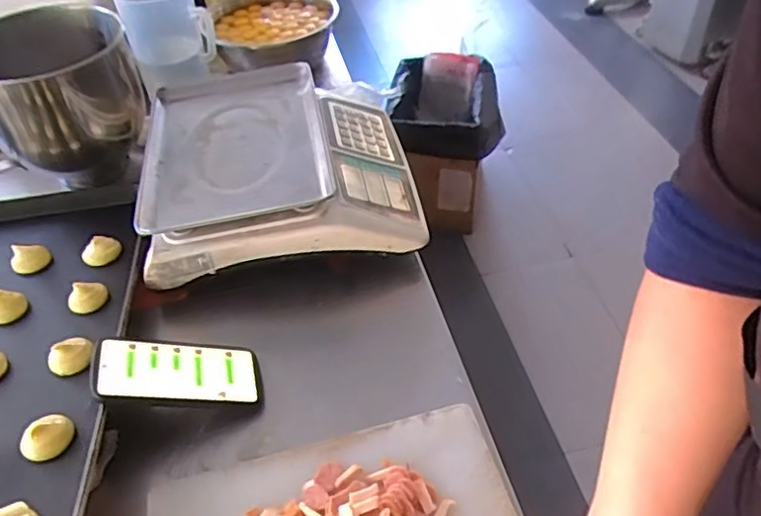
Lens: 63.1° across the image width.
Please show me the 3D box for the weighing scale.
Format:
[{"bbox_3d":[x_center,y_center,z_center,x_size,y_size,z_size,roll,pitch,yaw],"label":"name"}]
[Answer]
[{"bbox_3d":[-0.135,-0.136,0.857,0.342,0.093,0.342,-8,46,-4],"label":"weighing scale"}]

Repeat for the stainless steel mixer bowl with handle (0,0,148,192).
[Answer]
[{"bbox_3d":[-0.476,-0.220,0.904,0.220,0.206,0.198,-10,46,-5],"label":"stainless steel mixer bowl with handle"}]

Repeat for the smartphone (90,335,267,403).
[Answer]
[{"bbox_3d":[-0.211,0.119,0.656,0.169,0.016,0.077,9,40,-25],"label":"smartphone"}]

